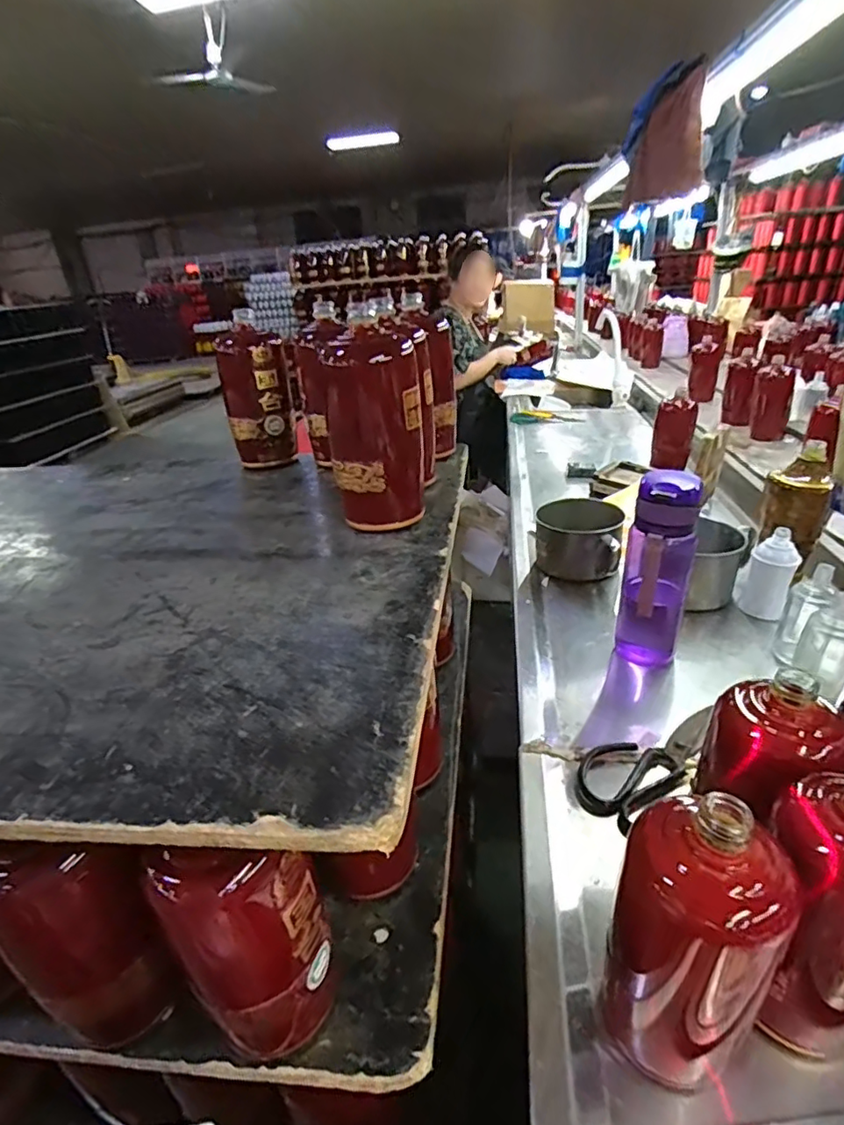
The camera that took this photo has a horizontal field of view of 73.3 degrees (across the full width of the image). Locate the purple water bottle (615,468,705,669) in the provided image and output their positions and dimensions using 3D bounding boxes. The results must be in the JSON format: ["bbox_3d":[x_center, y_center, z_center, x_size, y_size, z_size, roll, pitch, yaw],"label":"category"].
[{"bbox_3d":[0.267,0.012,0.648,0.071,0.220,0.056,9,31,25],"label":"purple water bottle"}]

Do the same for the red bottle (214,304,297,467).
[{"bbox_3d":[-0.208,-0.209,0.714,0.083,0.162,0.074,-13,29,-14],"label":"red bottle"}]

